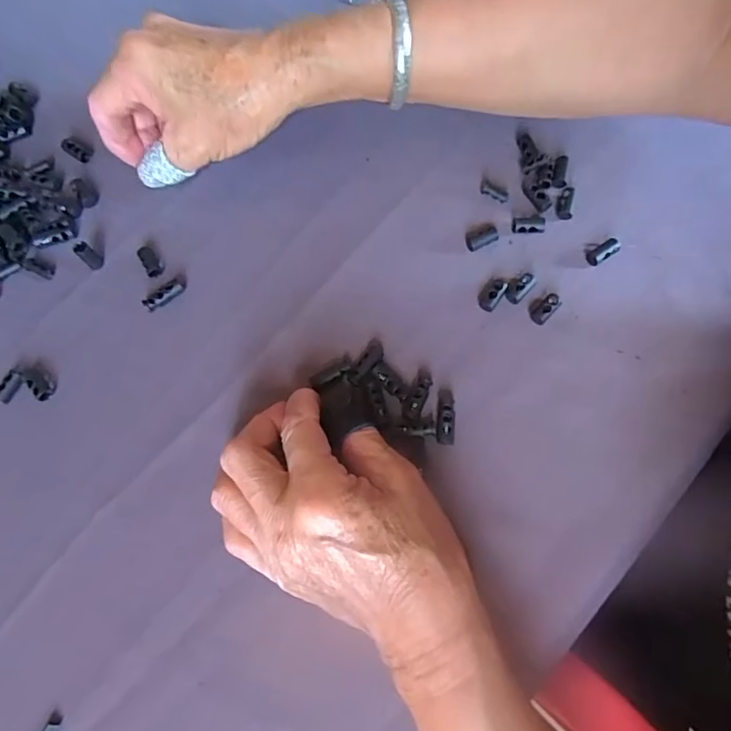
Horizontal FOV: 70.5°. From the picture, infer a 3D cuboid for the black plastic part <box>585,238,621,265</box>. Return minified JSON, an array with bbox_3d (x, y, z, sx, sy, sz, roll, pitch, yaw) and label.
[{"bbox_3d":[0.140,-0.068,0.306,0.018,0.008,0.011,-26,74,-6],"label":"black plastic part"}]

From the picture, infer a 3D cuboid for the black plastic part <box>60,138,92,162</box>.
[{"bbox_3d":[-0.191,-0.142,0.340,0.022,0.004,0.011,29,76,10],"label":"black plastic part"}]

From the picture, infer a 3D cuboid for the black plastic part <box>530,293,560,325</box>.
[{"bbox_3d":[0.104,-0.033,0.297,0.010,0.004,0.022,39,78,12],"label":"black plastic part"}]

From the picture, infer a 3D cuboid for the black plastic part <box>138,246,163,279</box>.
[{"bbox_3d":[-0.131,-0.063,0.314,0.009,0.005,0.021,-32,75,-7],"label":"black plastic part"}]

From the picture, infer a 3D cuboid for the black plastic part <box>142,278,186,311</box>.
[{"bbox_3d":[-0.119,-0.043,0.306,0.026,0.004,0.012,-38,76,-9],"label":"black plastic part"}]

